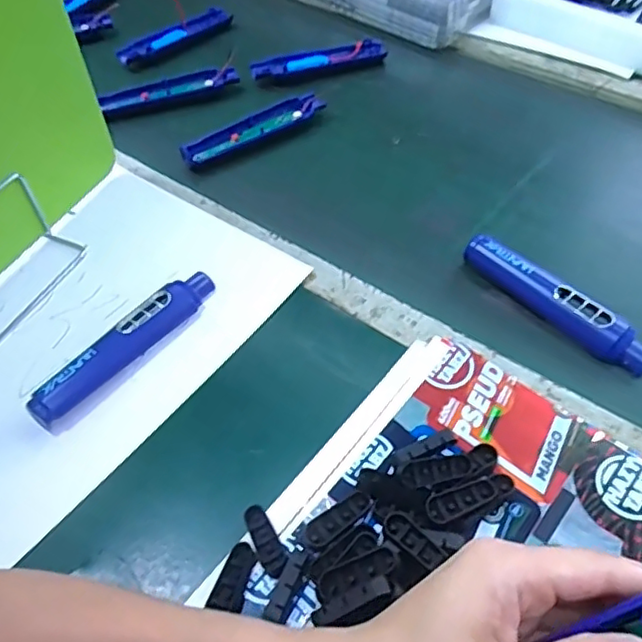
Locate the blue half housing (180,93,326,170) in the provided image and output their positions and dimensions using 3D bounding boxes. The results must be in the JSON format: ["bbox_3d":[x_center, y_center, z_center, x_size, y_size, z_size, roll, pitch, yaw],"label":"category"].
[{"bbox_3d":[-0.073,-0.212,0.666,0.171,0.019,0.032,-27,55,-19],"label":"blue half housing"}]

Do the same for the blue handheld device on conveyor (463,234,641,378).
[{"bbox_3d":[0.193,-0.016,0.499,0.035,0.026,0.170,-36,58,-25],"label":"blue handheld device on conveyor"}]

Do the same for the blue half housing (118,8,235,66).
[{"bbox_3d":[-0.195,-0.380,0.803,0.173,0.024,0.024,-37,59,-25],"label":"blue half housing"}]

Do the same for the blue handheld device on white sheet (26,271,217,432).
[{"bbox_3d":[-0.153,0.017,0.480,0.030,0.030,0.173,30,58,24],"label":"blue handheld device on white sheet"}]

